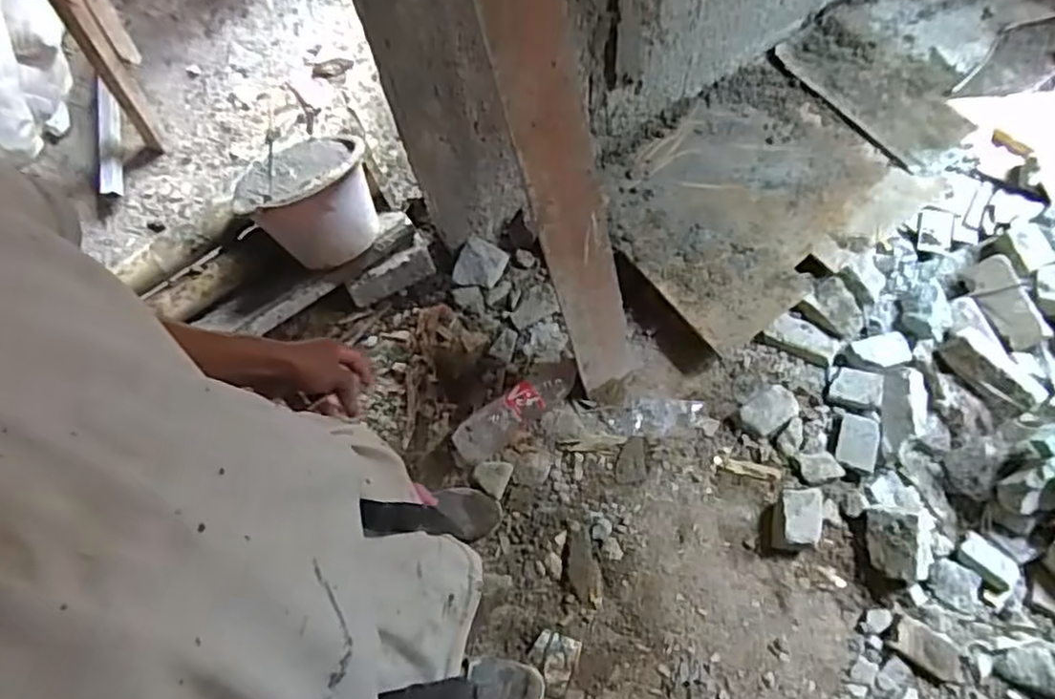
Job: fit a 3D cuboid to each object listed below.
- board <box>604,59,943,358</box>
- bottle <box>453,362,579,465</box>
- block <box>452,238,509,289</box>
[{"bbox_3d":[0.528,-0.378,1.677,0.697,0.035,0.558,-35,67,-14],"label":"board"},{"bbox_3d":[-0.024,0.122,1.476,0.315,0.085,0.093,-36,72,-11],"label":"bottle"},{"bbox_3d":[-0.110,-0.197,1.624,0.099,0.049,0.124,23,72,12],"label":"block"}]

